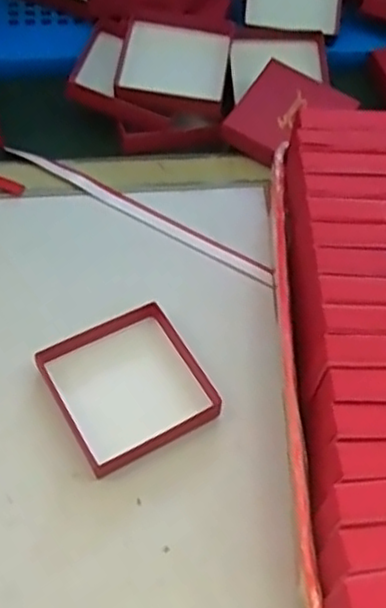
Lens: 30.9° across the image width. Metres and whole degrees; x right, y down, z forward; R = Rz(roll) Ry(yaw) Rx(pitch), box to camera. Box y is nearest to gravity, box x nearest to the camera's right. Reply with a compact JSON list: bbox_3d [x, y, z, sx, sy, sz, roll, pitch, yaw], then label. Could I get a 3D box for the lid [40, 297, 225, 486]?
[{"bbox_3d":[-0.041,0.053,0.462,0.094,0.020,0.093,-25,61,-19],"label":"lid"}]

